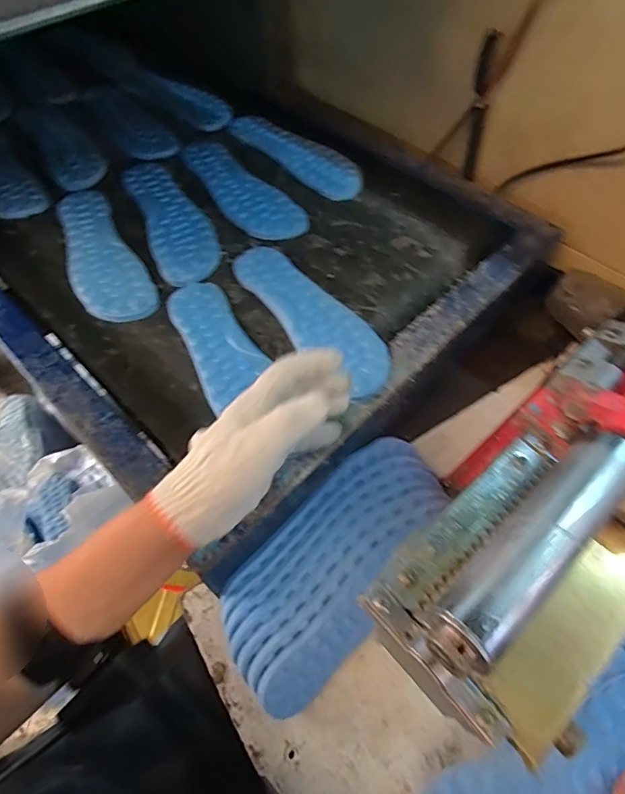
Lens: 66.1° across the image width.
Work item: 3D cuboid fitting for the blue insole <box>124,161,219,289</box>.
[{"bbox_3d":[-0.189,-0.245,0.642,0.083,0.007,0.262,-21,60,-12],"label":"blue insole"}]

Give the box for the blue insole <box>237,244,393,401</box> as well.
[{"bbox_3d":[-0.004,-0.098,0.538,0.076,0.015,0.250,-33,59,-18],"label":"blue insole"}]

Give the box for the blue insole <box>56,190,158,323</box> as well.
[{"bbox_3d":[-0.271,-0.184,0.604,0.082,0.009,0.252,-26,61,-15],"label":"blue insole"}]

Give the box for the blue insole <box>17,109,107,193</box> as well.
[{"bbox_3d":[-0.392,-0.396,0.746,0.077,0.017,0.260,-31,63,-17],"label":"blue insole"}]

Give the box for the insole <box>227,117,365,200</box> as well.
[{"bbox_3d":[-0.025,-0.374,0.722,0.095,0.011,0.255,-39,65,-21],"label":"insole"}]

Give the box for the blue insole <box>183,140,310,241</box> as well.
[{"bbox_3d":[-0.107,-0.300,0.679,0.088,0.004,0.260,-31,63,-17],"label":"blue insole"}]

